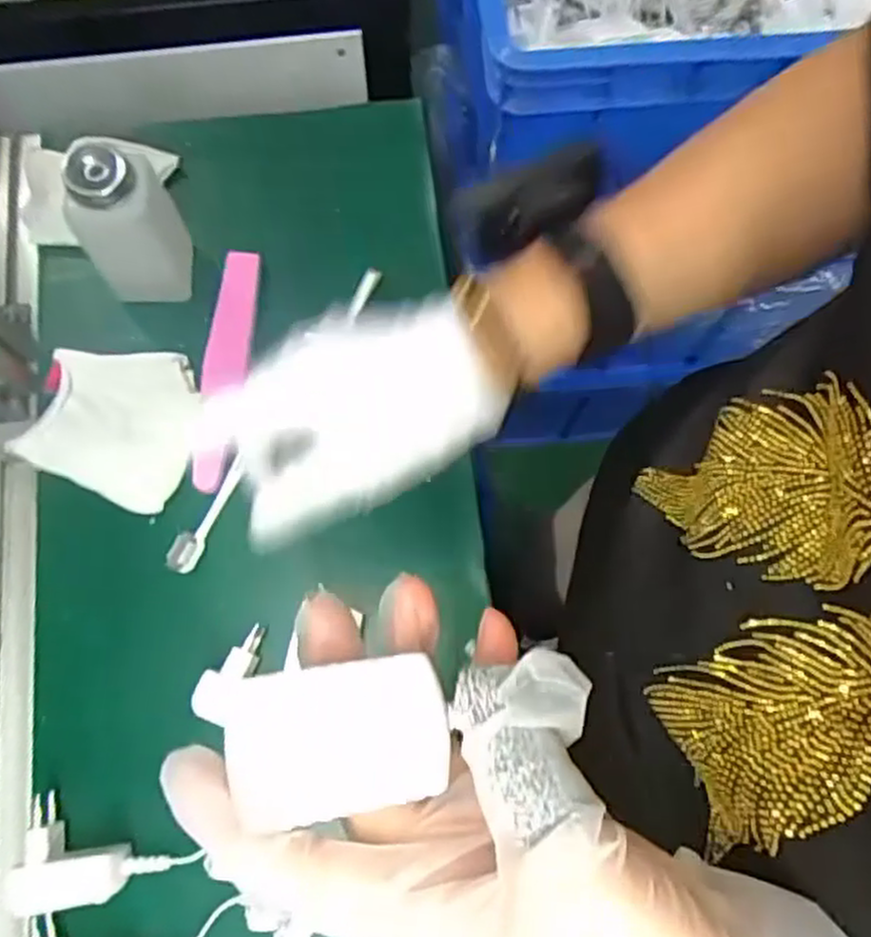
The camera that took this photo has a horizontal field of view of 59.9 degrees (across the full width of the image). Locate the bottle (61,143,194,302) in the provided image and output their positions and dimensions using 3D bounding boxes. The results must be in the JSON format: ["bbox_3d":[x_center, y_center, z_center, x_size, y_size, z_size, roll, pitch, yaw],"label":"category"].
[{"bbox_3d":[-0.197,-0.157,0.498,0.056,0.131,0.045,-1,75,-1],"label":"bottle"}]

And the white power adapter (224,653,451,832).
[{"bbox_3d":[-0.027,0.074,0.210,0.057,0.021,0.036,-1,79,-19],"label":"white power adapter"}]

